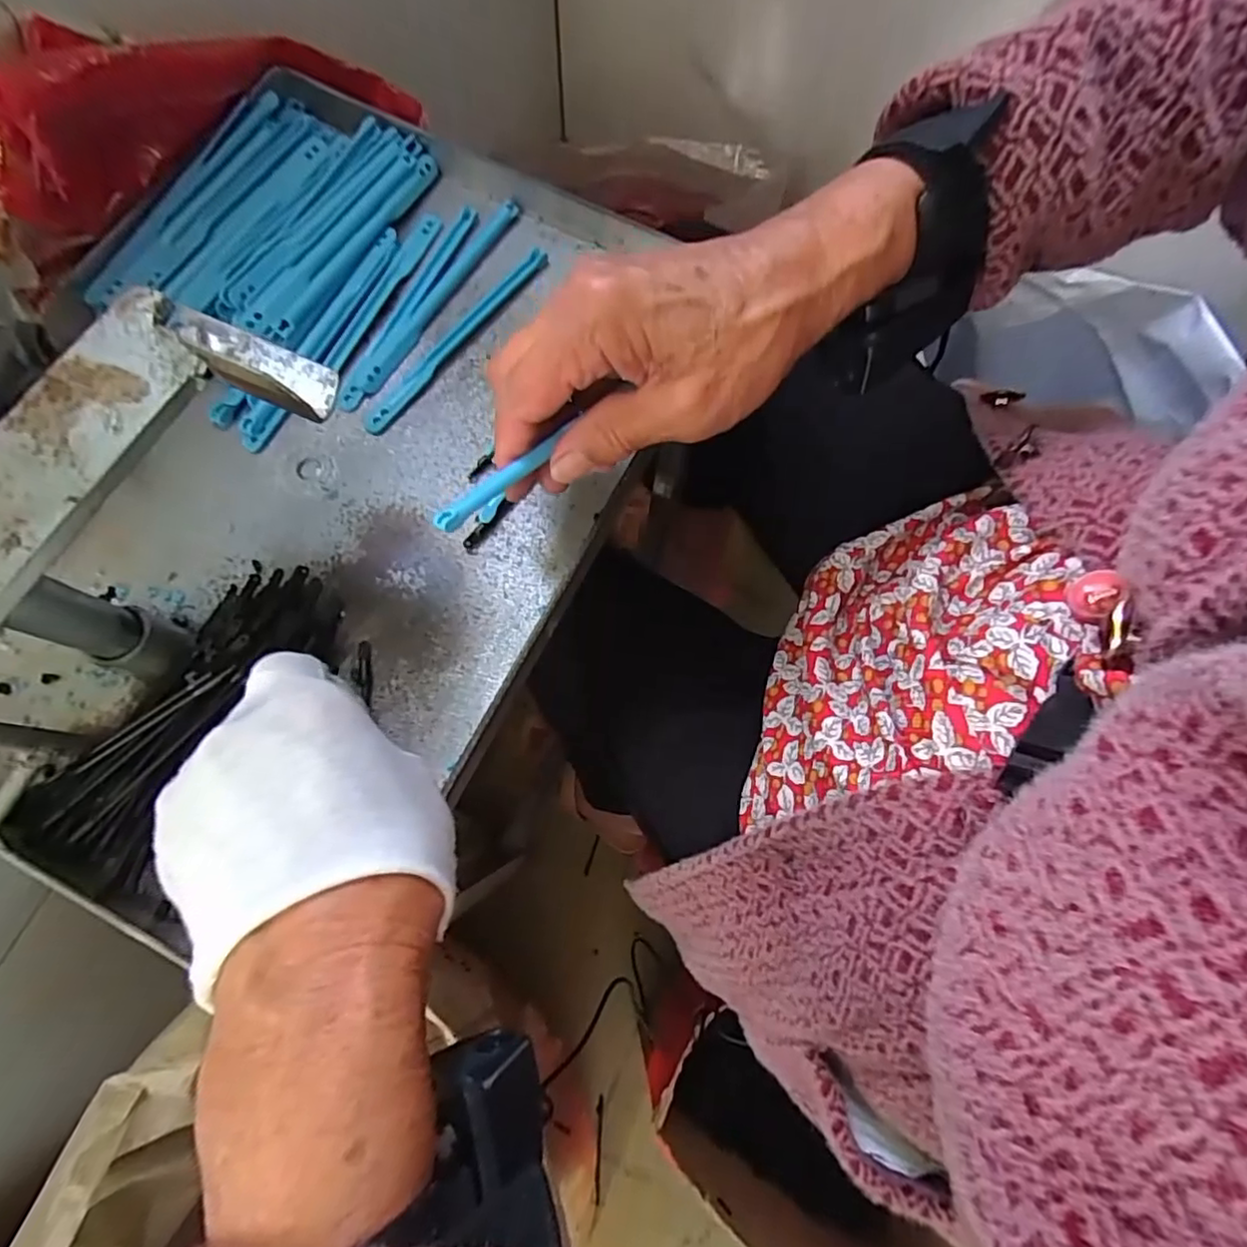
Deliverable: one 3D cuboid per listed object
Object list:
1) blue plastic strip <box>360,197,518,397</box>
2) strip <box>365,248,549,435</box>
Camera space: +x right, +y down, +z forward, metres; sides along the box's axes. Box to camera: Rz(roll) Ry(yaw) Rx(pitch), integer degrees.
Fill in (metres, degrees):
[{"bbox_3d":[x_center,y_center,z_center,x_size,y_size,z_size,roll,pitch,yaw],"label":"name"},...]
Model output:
[{"bbox_3d":[-0.103,-0.186,0.356,0.017,0.010,0.142,30,74,7],"label":"blue plastic strip"},{"bbox_3d":[-0.090,-0.158,0.347,0.011,0.005,0.144,36,75,9],"label":"strip"}]

